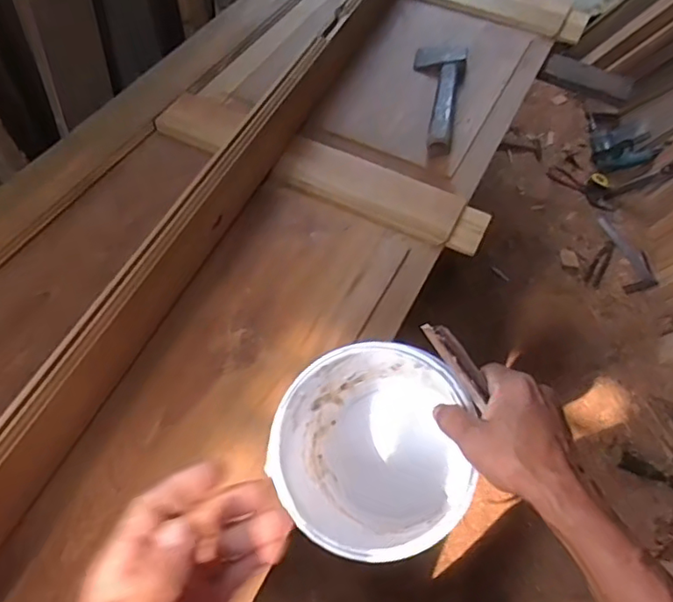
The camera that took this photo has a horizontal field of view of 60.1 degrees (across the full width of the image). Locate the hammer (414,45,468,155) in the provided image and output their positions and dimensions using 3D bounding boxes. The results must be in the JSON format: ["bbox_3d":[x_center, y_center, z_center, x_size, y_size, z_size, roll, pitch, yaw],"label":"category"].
[{"bbox_3d":[0.190,-0.407,1.133,0.105,0.041,0.314,14,57,5],"label":"hammer"}]

